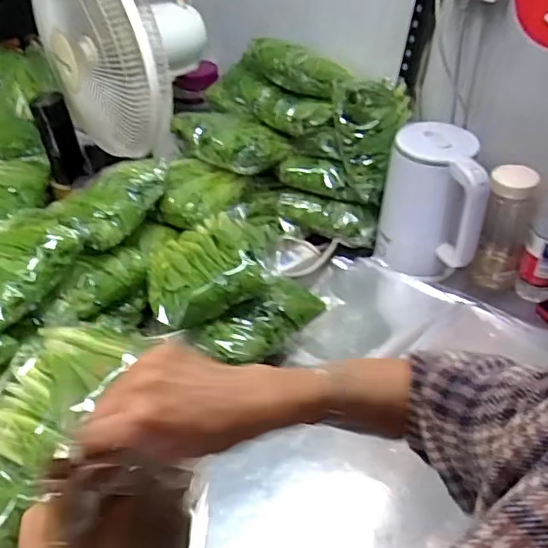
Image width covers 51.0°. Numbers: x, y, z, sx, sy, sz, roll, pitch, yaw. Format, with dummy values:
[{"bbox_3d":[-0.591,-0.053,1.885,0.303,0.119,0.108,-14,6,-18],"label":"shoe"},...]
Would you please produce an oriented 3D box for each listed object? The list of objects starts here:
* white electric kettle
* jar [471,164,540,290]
[{"bbox_3d":[0.257,-0.106,0.930,0.165,0.221,0.130,19,44,21],"label":"white electric kettle"},{"bbox_3d":[0.364,-0.069,0.910,0.075,0.202,0.069,19,44,21],"label":"jar"}]

